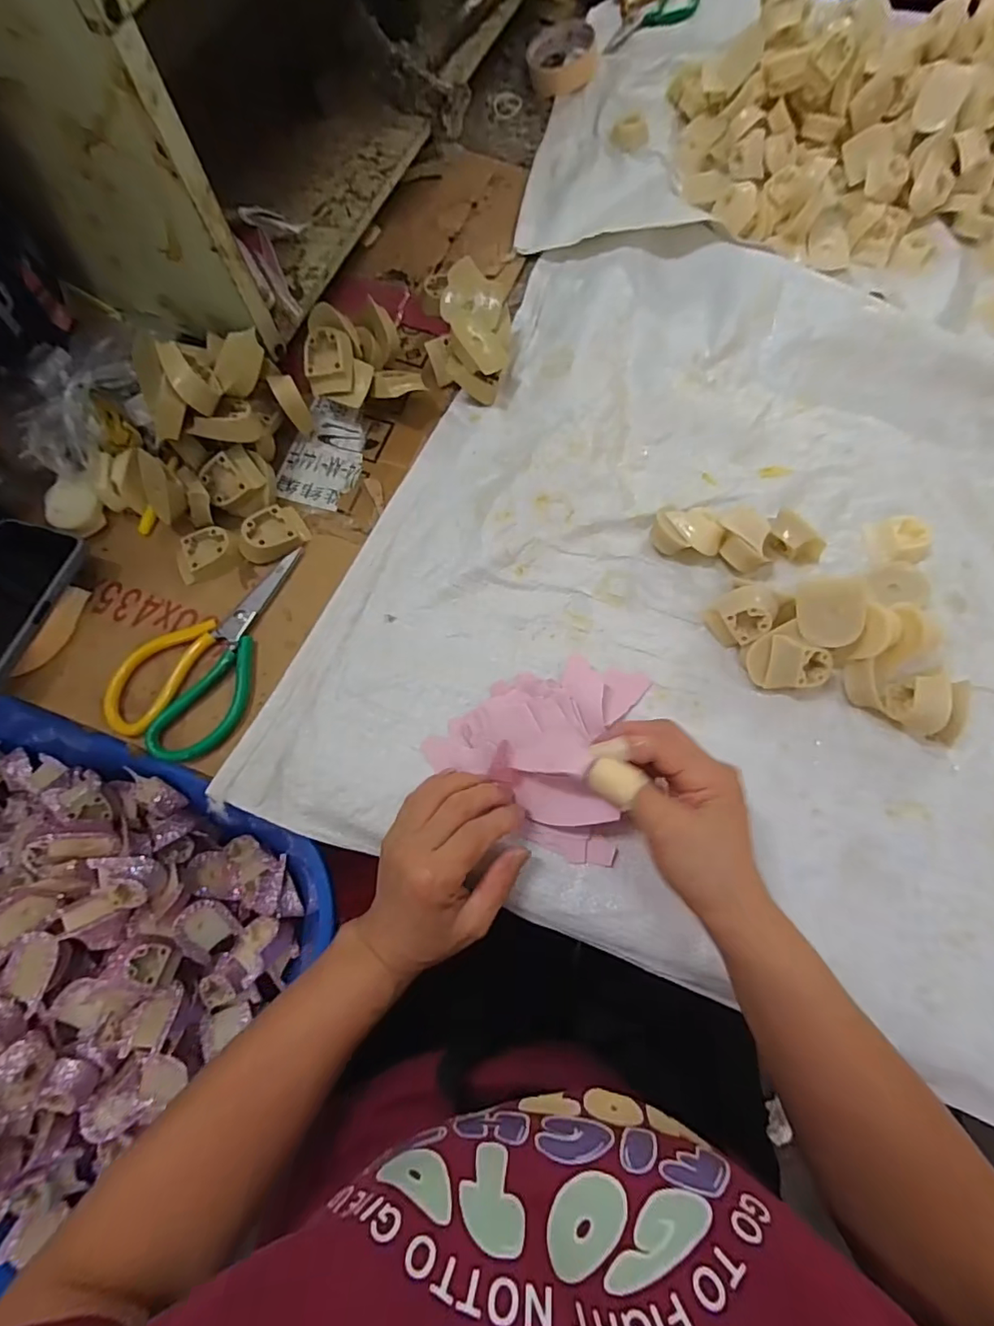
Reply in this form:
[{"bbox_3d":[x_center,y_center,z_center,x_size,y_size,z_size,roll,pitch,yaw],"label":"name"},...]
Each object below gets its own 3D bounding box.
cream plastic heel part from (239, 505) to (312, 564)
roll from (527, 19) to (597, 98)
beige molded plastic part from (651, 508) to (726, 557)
[{"bbox_3d":[-0.195,-0.112,0.452,0.056,0.023,0.042,-38,75,-10],"label":"cream plastic heel part"},{"bbox_3d":[0.079,-0.737,0.640,0.079,0.031,0.092,-5,72,0],"label":"roll"},{"bbox_3d":[0.159,-0.108,0.442,0.056,0.028,0.033,8,73,4],"label":"beige molded plastic part"}]

